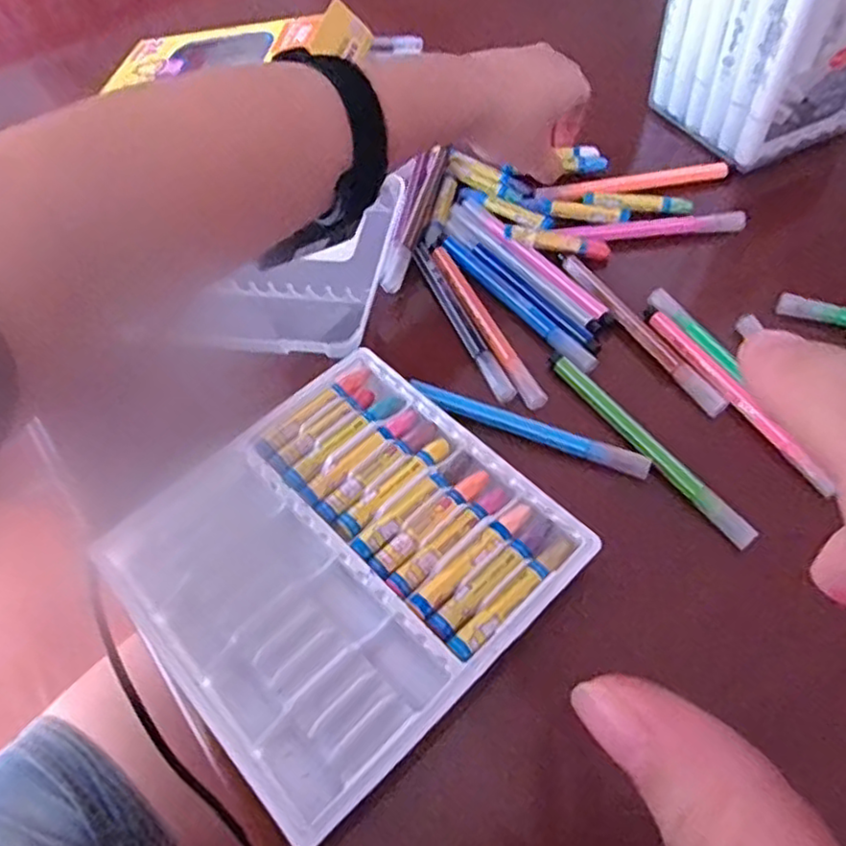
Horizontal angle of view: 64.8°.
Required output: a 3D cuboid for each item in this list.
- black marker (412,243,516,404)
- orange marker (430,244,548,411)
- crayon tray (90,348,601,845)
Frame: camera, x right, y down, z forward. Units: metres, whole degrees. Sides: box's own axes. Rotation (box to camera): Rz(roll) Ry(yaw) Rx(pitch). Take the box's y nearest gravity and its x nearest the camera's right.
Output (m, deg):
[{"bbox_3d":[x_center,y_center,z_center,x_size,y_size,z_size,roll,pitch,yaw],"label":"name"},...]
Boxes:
[{"bbox_3d":[0.021,-0.061,0.384,0.011,0.008,0.123,-21,57,-10],"label":"black marker"},{"bbox_3d":[0.033,-0.059,0.384,0.014,0.008,0.130,-24,58,-12],"label":"orange marker"},{"bbox_3d":[-0.037,0.058,0.301,0.167,0.010,0.162,-38,62,-20],"label":"crayon tray"}]

